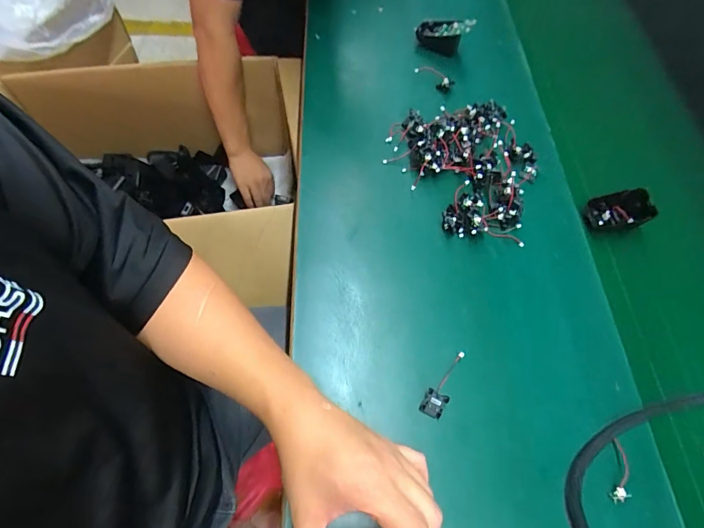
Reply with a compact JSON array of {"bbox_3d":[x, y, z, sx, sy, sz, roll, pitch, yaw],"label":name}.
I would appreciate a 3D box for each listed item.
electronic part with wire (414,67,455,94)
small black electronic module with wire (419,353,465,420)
[{"bbox_3d":[0.120,-0.273,0.579,0.060,0.022,0.015,26,63,-14],"label":"electronic part with wire"},{"bbox_3d":[0.089,0.115,0.388,0.020,0.013,0.069,27,65,10],"label":"small black electronic module with wire"}]

